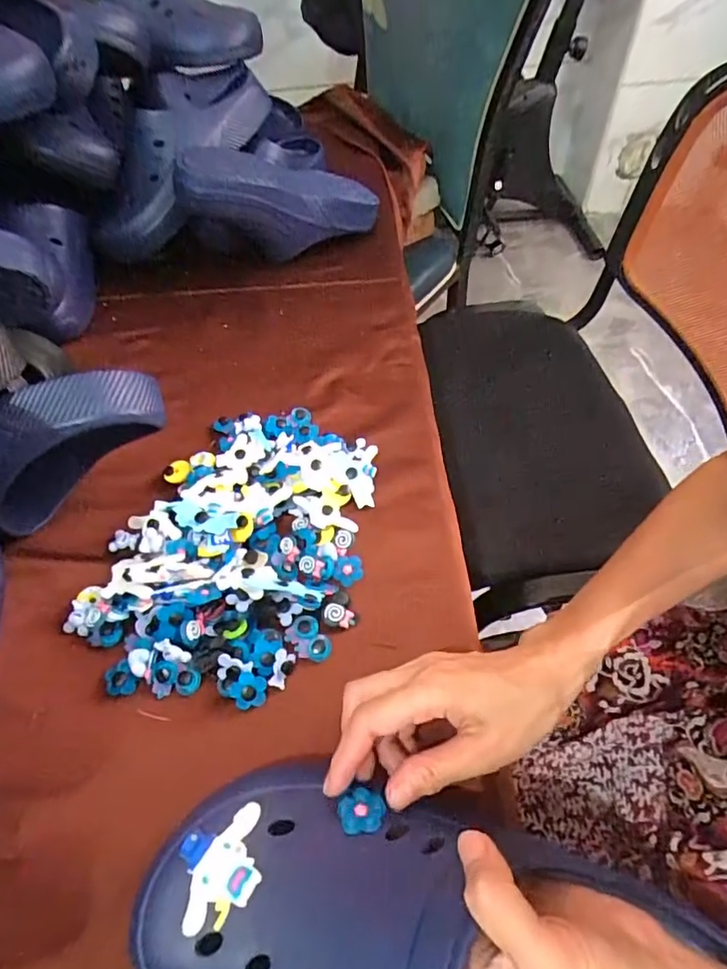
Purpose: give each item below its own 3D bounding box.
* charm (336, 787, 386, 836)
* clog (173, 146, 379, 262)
[{"bbox_3d":[-0.001,0.176,0.285,0.024,0.011,0.021,-10,27,1],"label":"charm"},{"bbox_3d":[-0.104,-0.342,0.669,0.261,0.090,0.119,-12,51,-32],"label":"clog"}]

